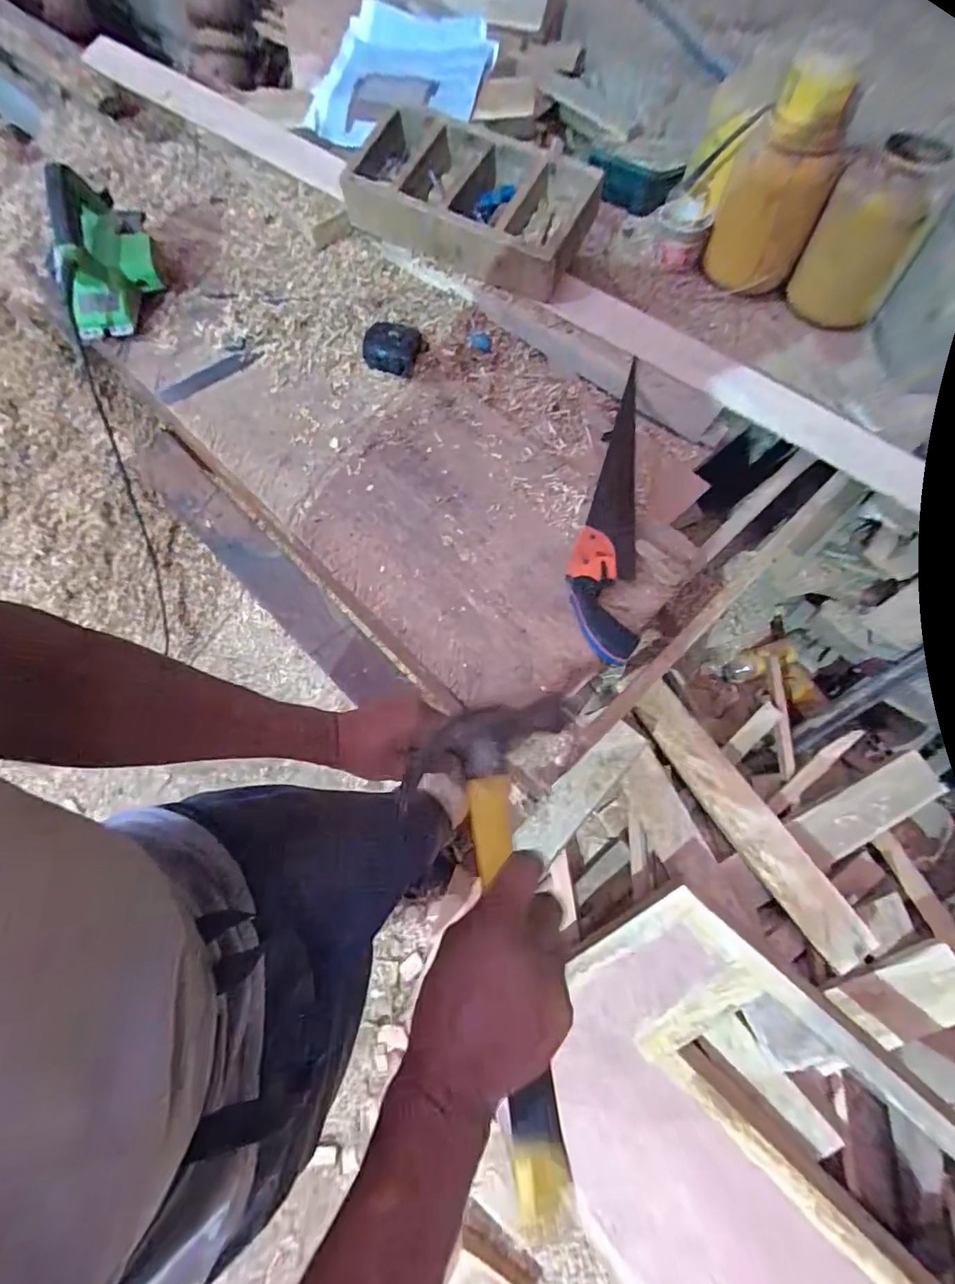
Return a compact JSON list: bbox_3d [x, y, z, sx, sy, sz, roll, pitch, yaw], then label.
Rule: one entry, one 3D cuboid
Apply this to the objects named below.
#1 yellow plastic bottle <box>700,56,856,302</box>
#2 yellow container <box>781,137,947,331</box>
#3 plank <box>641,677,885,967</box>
[{"bbox_3d":[0.473,-0.714,0.830,0.148,0.265,0.108,25,62,9],"label":"yellow plastic bottle"},{"bbox_3d":[0.621,-0.645,0.827,0.148,0.210,0.125,34,63,13],"label":"yellow container"},{"bbox_3d":[0.436,0.285,0.870,0.081,0.018,0.480,-41,65,15],"label":"plank"}]

